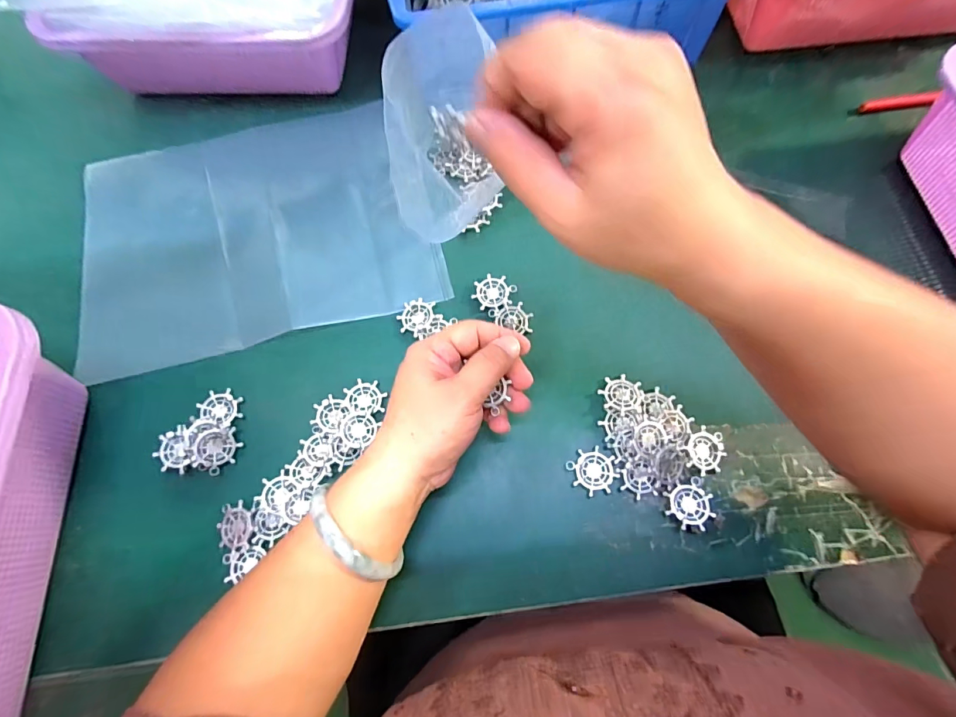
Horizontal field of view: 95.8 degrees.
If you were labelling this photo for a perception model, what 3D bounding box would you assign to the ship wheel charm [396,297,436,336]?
[{"bbox_3d":[-0.049,-0.033,0.345,0.027,0.005,0.031,21,73,9],"label":"ship wheel charm"}]

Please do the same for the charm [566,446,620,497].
[{"bbox_3d":[0.080,0.078,0.300,0.032,0.004,0.030,-13,71,-3],"label":"charm"}]

